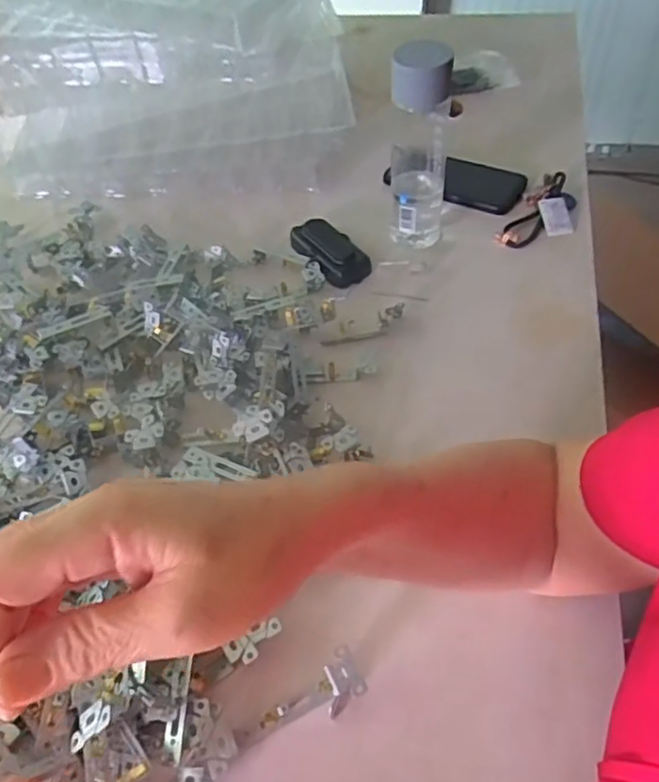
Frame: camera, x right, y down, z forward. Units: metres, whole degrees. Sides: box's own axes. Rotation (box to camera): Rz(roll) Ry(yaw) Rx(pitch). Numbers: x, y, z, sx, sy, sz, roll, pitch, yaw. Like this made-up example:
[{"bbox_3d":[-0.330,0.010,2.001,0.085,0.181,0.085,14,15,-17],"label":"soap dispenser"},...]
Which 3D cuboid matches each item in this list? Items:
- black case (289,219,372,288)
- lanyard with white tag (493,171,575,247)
[{"bbox_3d":[-0.001,-0.159,0.679,0.054,0.020,0.109,-27,53,-15],"label":"black case"},{"bbox_3d":[0.252,-0.208,0.696,0.067,0.021,0.142,27,59,25],"label":"lanyard with white tag"}]

